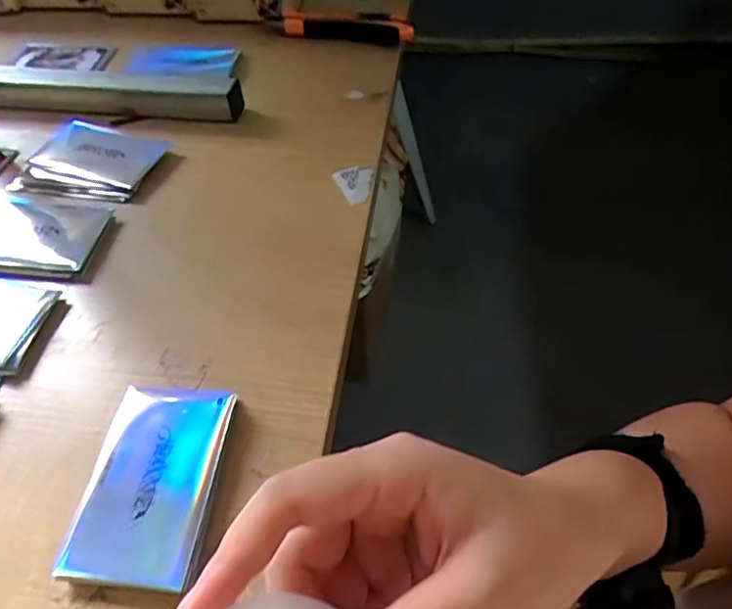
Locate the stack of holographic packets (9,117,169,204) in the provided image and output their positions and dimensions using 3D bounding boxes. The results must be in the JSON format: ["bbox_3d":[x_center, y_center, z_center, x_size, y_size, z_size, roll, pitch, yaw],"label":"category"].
[{"bbox_3d":[-0.215,-0.116,0.445,0.109,0.012,0.084,8,52,8],"label":"stack of holographic packets"}]

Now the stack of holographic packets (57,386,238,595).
[{"bbox_3d":[-0.103,0.084,0.279,0.062,0.012,0.096,4,52,5],"label":"stack of holographic packets"}]

